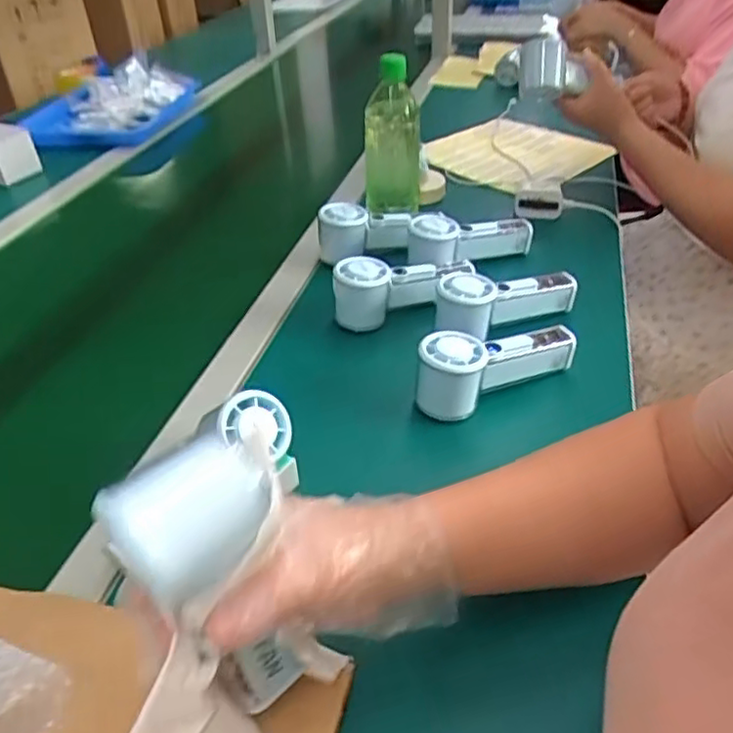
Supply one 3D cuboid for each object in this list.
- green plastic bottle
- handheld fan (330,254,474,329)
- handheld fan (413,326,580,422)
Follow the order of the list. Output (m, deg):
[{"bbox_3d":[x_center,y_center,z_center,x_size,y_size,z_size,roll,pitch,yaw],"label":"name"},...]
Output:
[{"bbox_3d":[0.032,-0.277,0.809,0.064,0.180,0.068,1,38,6],"label":"green plastic bottle"},{"bbox_3d":[0.042,-0.087,0.691,0.156,0.058,0.048,-15,39,-14],"label":"handheld fan"},{"bbox_3d":[0.114,-0.010,0.585,0.154,0.052,0.052,-23,42,-24],"label":"handheld fan"}]

